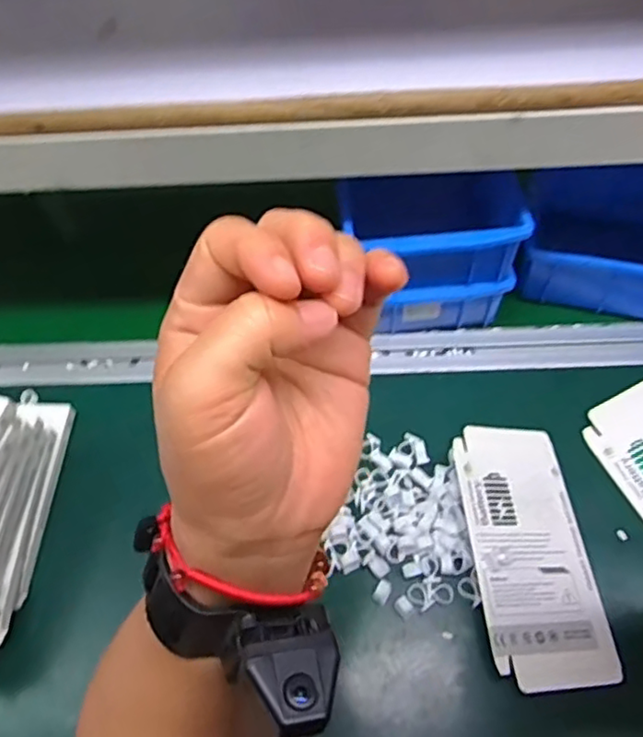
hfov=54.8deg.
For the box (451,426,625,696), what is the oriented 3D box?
[{"bbox_3d":[0.142,0.121,0.424,0.088,0.005,0.174,4,58,-18],"label":"box"}]

